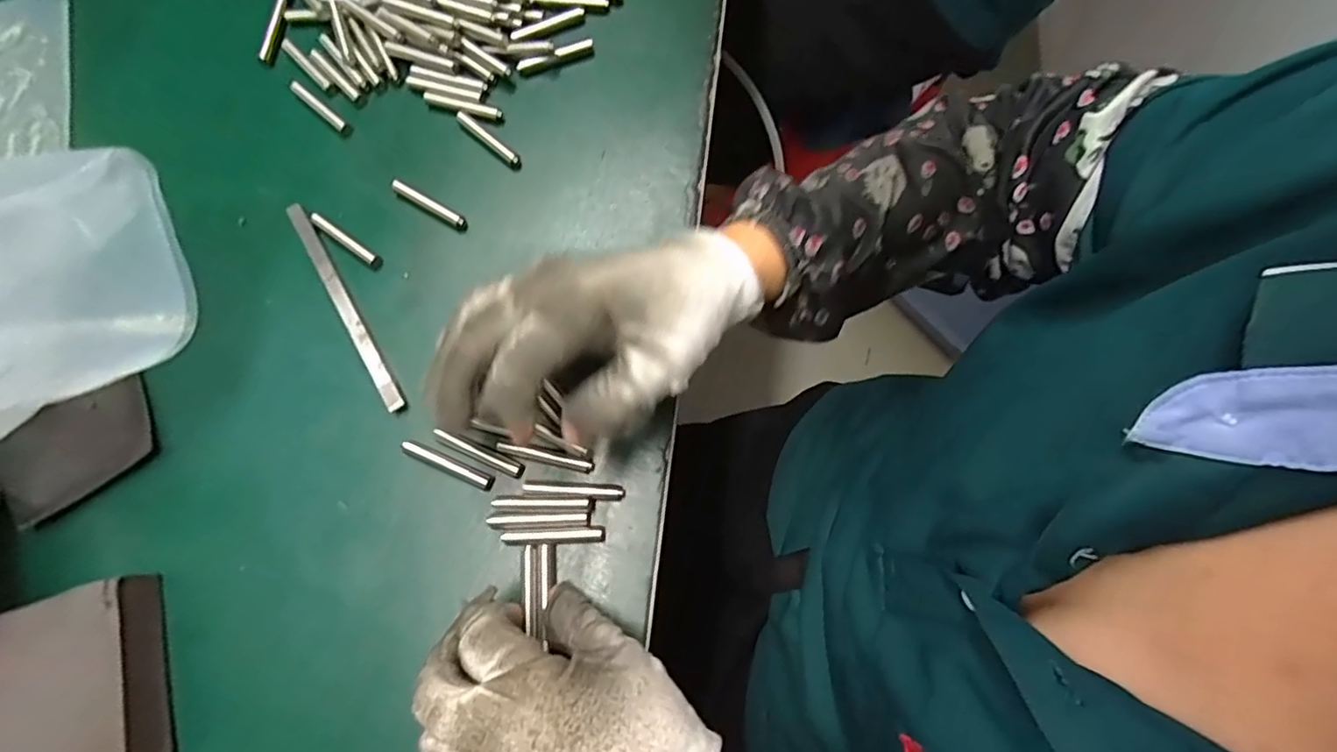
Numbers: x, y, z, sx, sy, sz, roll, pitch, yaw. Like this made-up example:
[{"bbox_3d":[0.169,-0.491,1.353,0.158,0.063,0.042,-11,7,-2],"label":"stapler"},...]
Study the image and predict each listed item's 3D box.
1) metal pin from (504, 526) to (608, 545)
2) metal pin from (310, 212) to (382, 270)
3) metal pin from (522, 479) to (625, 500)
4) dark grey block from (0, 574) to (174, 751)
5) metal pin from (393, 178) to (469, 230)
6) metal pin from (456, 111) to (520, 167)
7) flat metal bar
[{"bbox_3d":[-0.055,0.076,0.289,0.048,0.004,0.008,-3,76,0],"label":"metal pin"},{"bbox_3d":[-0.181,-0.076,0.336,0.049,0.006,0.008,35,78,9],"label":"metal pin"},{"bbox_3d":[-0.046,0.055,0.295,0.048,0.005,0.008,6,76,2],"label":"metal pin"},{"bbox_3d":[-0.265,0.138,0.264,0.071,0.024,0.080,-17,76,-4],"label":"dark grey block"},{"bbox_3d":[-0.136,-0.098,0.343,0.049,0.008,0.007,31,78,8],"label":"metal pin"},{"bbox_3d":[-0.107,-0.140,0.355,0.049,0.006,0.007,41,79,10],"label":"metal pin"},{"bbox_3d":[-0.175,-0.040,0.324,0.009,0.007,0.135,-31,78,-7],"label":"flat metal bar"}]

